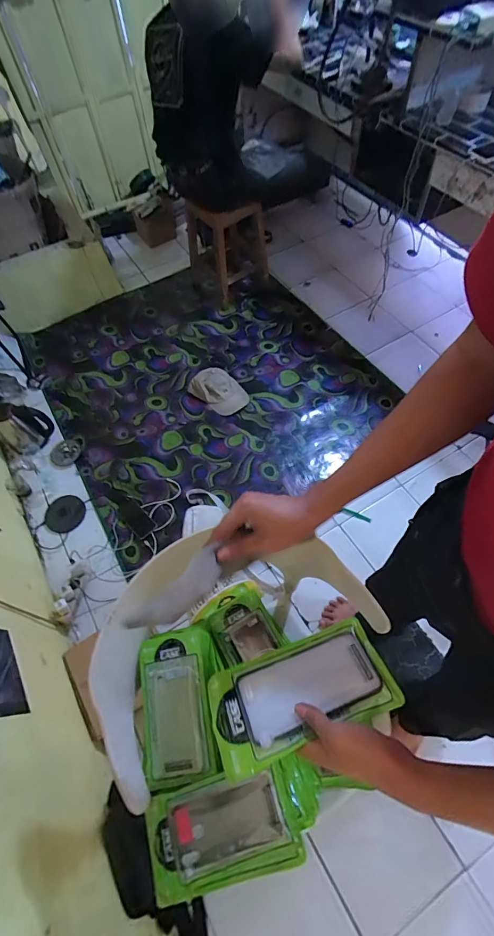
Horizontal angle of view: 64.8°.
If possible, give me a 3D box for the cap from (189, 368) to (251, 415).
[{"bbox_3d":[-0.122,-0.334,1.703,0.157,0.075,0.267,-39,66,-18],"label":"cap"}]

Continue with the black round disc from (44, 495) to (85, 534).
[{"bbox_3d":[-0.696,0.172,1.481,0.149,0.009,0.145,-1,61,2],"label":"black round disc"}]

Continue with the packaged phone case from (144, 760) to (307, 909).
[{"bbox_3d":[-0.039,0.513,0.552,0.212,0.020,0.122,-19,63,2],"label":"packaged phone case"}]

